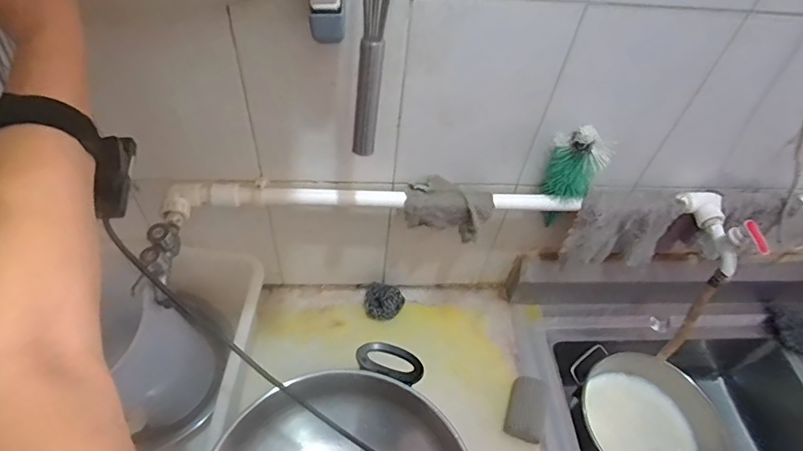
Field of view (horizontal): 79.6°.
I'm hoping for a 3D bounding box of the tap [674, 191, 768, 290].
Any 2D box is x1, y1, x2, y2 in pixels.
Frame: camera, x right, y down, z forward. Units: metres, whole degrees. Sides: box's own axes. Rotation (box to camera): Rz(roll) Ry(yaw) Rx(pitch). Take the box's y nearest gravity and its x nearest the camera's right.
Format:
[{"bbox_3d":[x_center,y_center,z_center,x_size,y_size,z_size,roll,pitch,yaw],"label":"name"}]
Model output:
[{"bbox_3d":[0.494,0.008,0.752,0.068,0.107,0.141,-19,56,-20],"label":"tap"}]

